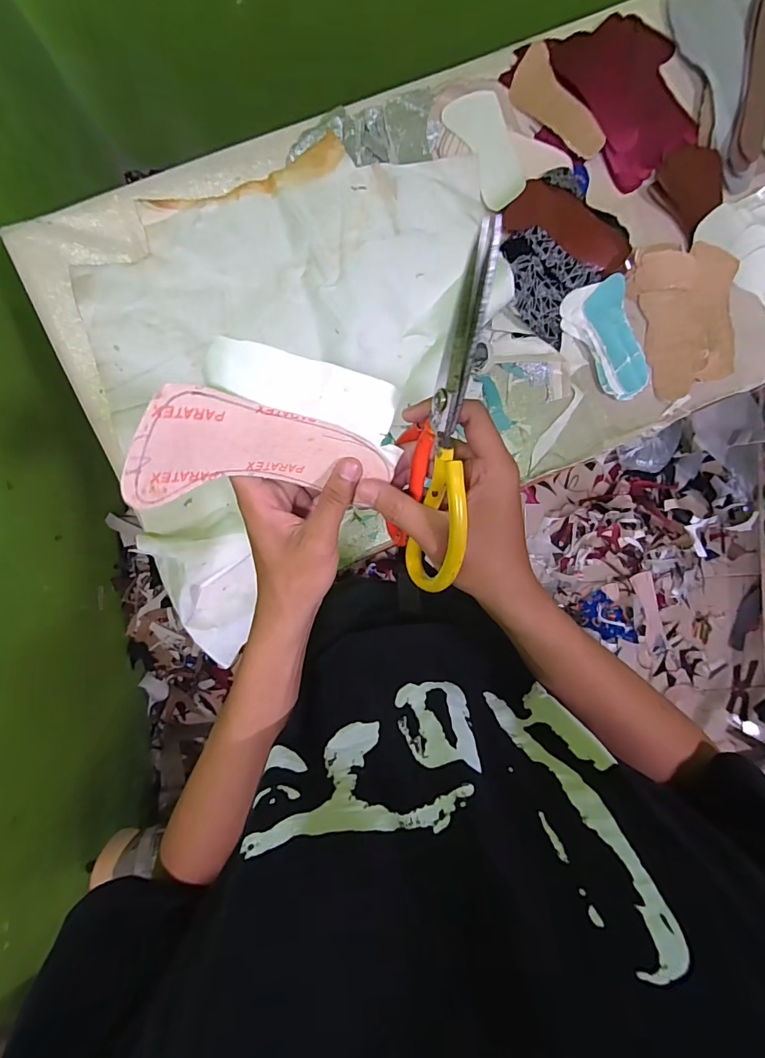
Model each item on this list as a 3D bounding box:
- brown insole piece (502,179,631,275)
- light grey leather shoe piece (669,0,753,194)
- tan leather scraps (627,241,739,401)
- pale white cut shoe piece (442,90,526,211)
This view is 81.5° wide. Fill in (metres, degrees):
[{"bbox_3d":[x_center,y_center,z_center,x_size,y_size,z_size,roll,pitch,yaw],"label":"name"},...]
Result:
[{"bbox_3d":[0.273,-0.440,0.645,0.186,0.009,0.074,19,101,-7],"label":"brown insole piece"},{"bbox_3d":[0.500,-0.672,0.660,0.121,0.041,0.297,-8,93,-5],"label":"light grey leather shoe piece"},{"bbox_3d":[0.464,-0.320,0.677,0.129,0.057,0.219,-13,94,-5],"label":"tan leather scraps"},{"bbox_3d":[0.147,-0.540,0.635,0.075,0.008,0.157,-17,95,16],"label":"pale white cut shoe piece"}]

